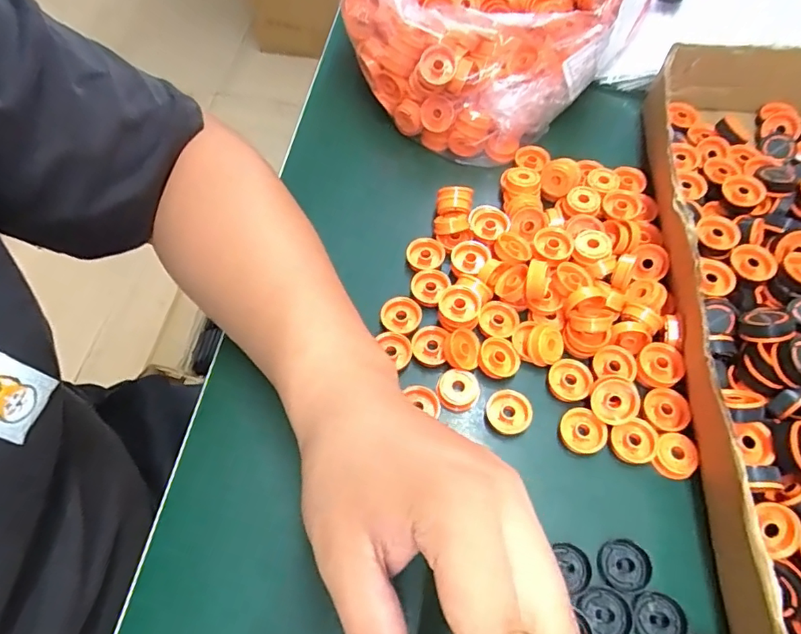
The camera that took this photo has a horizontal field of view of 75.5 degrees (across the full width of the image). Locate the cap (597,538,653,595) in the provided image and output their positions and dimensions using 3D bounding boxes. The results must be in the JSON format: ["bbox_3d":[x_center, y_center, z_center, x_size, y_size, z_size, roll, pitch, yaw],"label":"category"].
[{"bbox_3d":[0.116,0.129,0.268,0.024,0.008,0.024,0,61,-1],"label":"cap"}]

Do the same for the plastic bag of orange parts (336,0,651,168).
[{"bbox_3d":[0.072,-0.268,0.386,0.199,0.154,0.226,36,67,17],"label":"plastic bag of orange parts"}]

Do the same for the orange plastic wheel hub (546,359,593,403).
[{"bbox_3d":[0.102,0.039,0.313,0.024,0.008,0.026,0,61,-1],"label":"orange plastic wheel hub"}]

